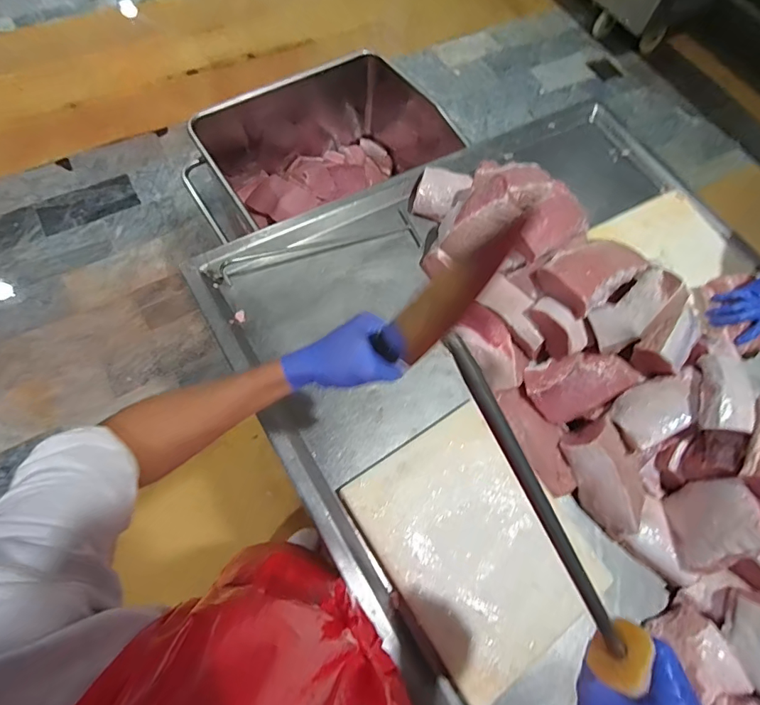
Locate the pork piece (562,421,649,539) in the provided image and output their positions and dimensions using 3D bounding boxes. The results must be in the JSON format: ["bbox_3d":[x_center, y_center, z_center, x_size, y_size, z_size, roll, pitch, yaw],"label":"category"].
[{"bbox_3d":[0.382,0.211,0.740,0.058,0.095,0.180,-25,91,-47],"label":"pork piece"}]

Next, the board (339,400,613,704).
[{"bbox_3d":[0.157,0.289,0.698,0.292,0.018,0.358,-32,72,-15],"label":"board"}]

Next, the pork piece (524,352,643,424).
[{"bbox_3d":[0.352,0.050,0.792,0.166,0.065,0.113,-30,86,8],"label":"pork piece"}]

